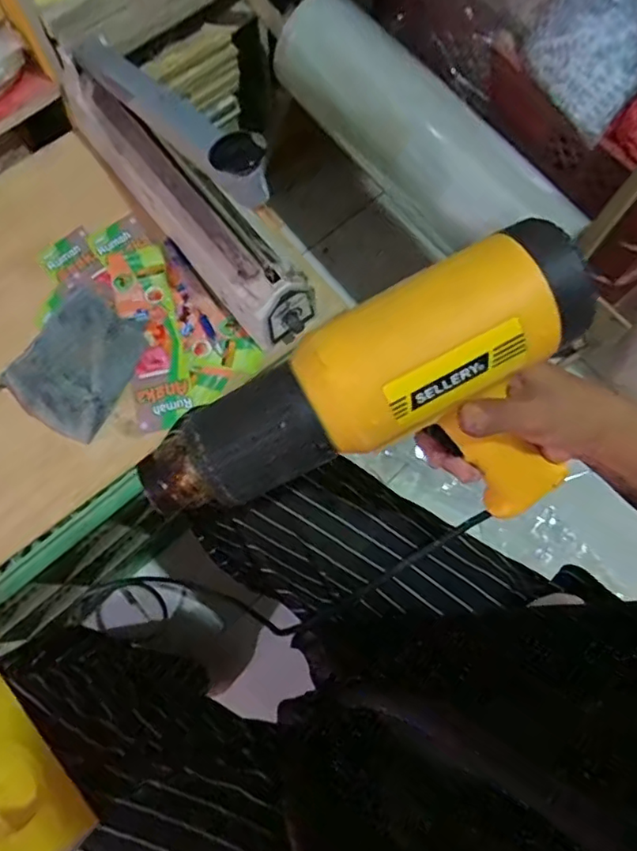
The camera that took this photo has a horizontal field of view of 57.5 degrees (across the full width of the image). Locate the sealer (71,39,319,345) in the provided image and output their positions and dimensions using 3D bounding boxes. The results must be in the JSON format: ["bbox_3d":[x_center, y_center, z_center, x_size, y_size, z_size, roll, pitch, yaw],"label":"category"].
[{"bbox_3d":[-0.143,-0.271,0.582,0.080,0.209,0.383,-38,78,-11],"label":"sealer"}]

